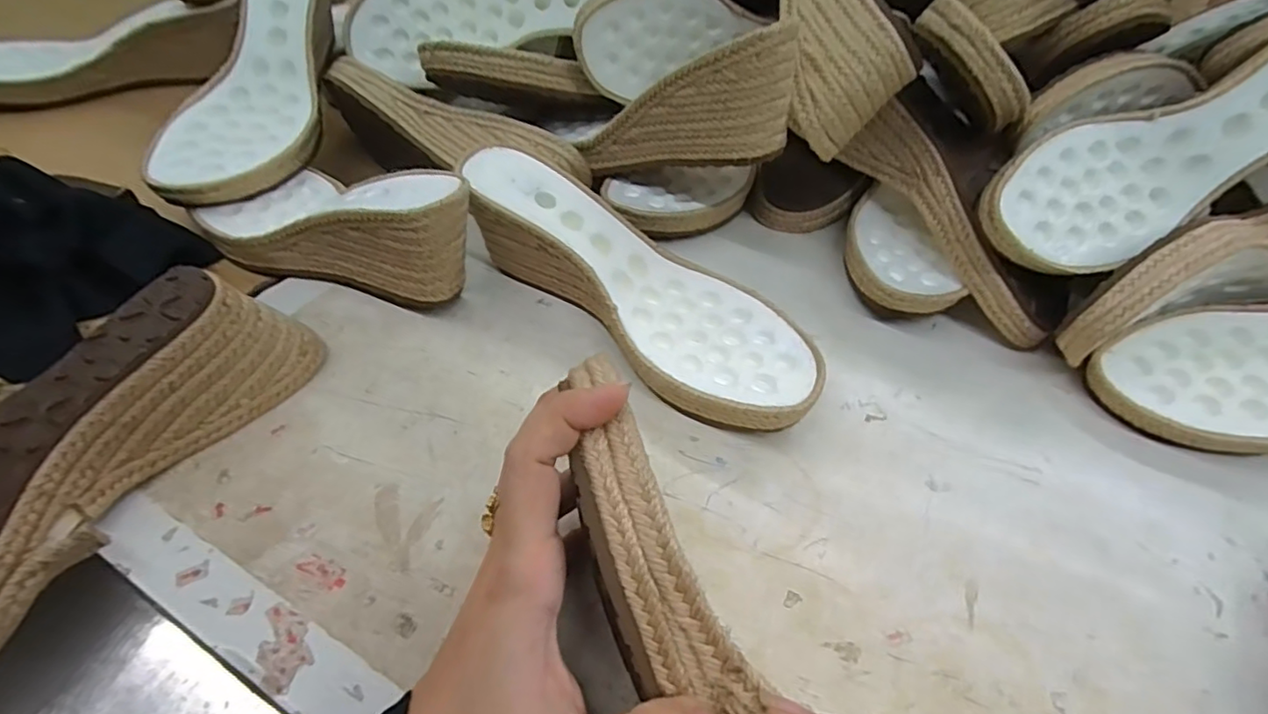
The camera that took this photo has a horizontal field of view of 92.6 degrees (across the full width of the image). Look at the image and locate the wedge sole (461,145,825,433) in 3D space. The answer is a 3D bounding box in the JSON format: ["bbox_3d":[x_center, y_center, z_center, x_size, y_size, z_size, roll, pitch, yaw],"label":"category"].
[{"bbox_3d":[0.002,-0.043,0.343,0.231,0.058,0.084,34,56,21],"label":"wedge sole"}]

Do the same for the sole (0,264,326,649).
[{"bbox_3d":[-0.242,0.047,0.248,0.079,0.059,0.228,28,54,17],"label":"sole"}]

